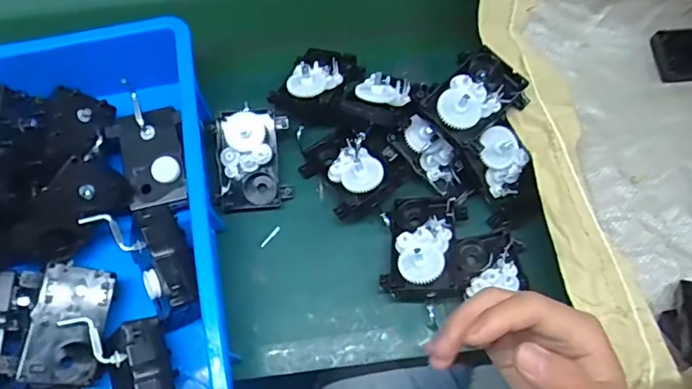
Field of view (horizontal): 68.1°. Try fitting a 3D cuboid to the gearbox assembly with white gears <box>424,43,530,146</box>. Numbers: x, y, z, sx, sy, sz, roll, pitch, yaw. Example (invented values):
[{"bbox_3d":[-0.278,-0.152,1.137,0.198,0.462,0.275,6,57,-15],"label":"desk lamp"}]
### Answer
[{"bbox_3d":[0.119,-0.098,0.488,0.103,0.035,0.076,-34,70,-13],"label":"gearbox assembly with white gears"}]

